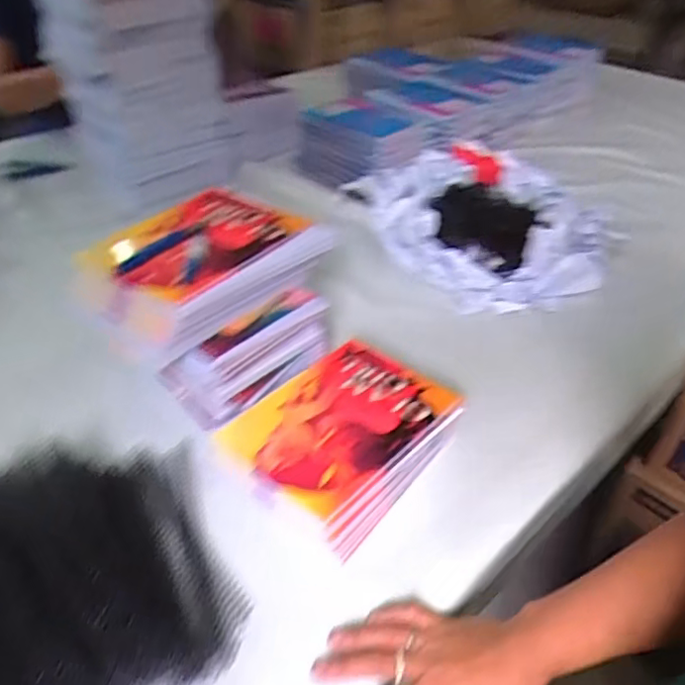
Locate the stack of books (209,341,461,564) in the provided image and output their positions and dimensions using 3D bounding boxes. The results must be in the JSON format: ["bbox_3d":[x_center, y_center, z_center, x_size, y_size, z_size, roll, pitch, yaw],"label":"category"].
[{"bbox_3d":[0.005,0.090,0.568,0.153,0.065,0.197,28,49,28],"label":"stack of books"}]

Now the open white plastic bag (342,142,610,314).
[{"bbox_3d":[0.195,-0.178,0.880,0.258,0.098,0.350,-13,44,-13],"label":"open white plastic bag"}]

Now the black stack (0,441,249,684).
[{"bbox_3d":[-0.240,0.182,0.443,0.287,0.066,0.221,-20,46,-20],"label":"black stack"}]

